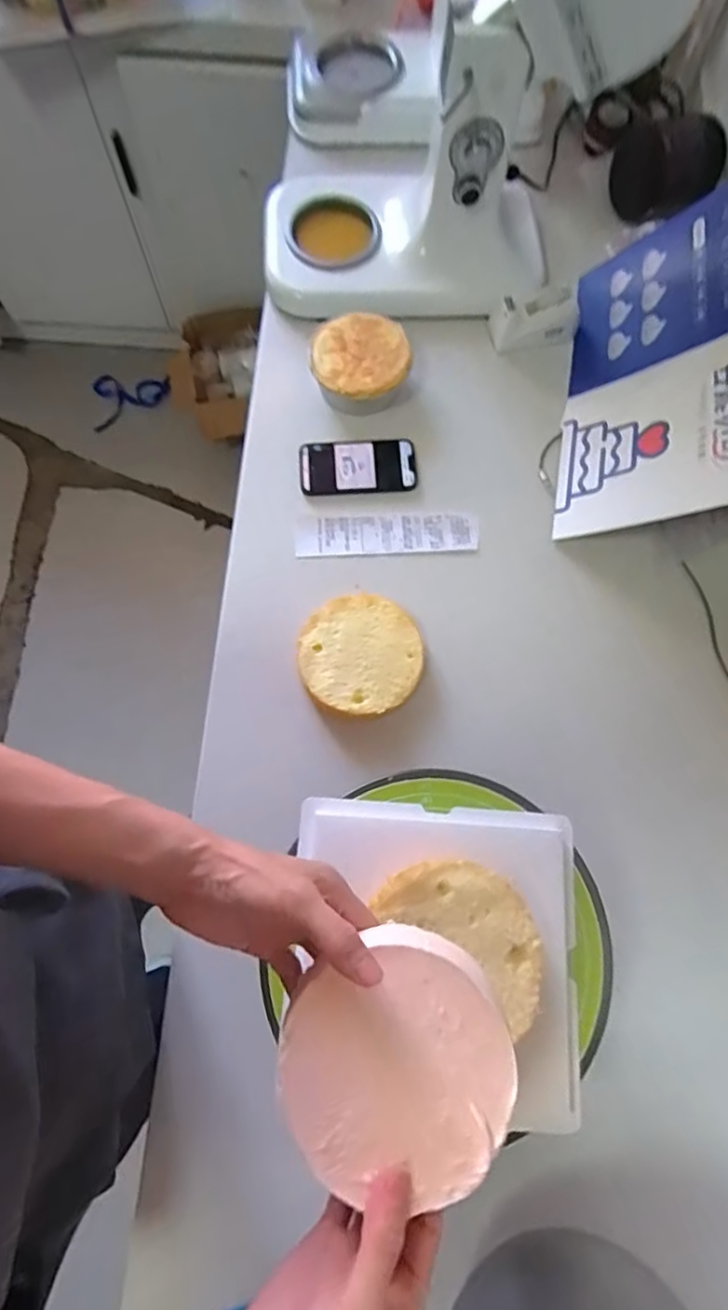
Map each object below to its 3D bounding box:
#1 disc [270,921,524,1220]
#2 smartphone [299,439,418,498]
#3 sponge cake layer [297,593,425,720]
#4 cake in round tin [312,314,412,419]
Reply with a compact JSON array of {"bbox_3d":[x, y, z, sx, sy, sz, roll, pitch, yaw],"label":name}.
[{"bbox_3d":[0.019,0.250,0.368,0.135,0.034,0.135,0,73,-1],"label":"disc"},{"bbox_3d":[-0.008,-0.242,0.771,0.147,0.012,0.075,-4,81,-1],"label":"smartphone"},{"bbox_3d":[-0.004,0.001,0.694,0.136,0.030,0.139,0,73,-1],"label":"sponge cake layer"},{"bbox_3d":[-0.003,-0.384,0.785,0.131,0.062,0.117,-9,74,-4],"label":"cake in round tin"}]

